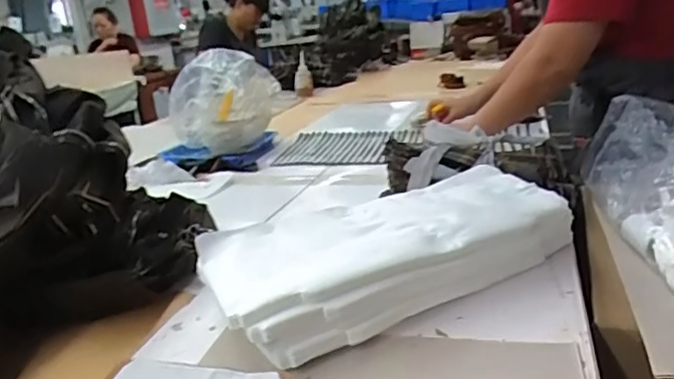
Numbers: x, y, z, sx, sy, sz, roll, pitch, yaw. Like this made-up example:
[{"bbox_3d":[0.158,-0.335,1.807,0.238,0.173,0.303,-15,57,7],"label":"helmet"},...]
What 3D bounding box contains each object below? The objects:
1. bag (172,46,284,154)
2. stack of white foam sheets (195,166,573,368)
[{"bbox_3d":[-0.268,-0.208,1.368,0.248,0.220,0.178,-9,18,-11],"label":"bag"},{"bbox_3d":[0.067,0.072,0.683,0.424,0.082,0.180,-15,20,-26],"label":"stack of white foam sheets"}]

